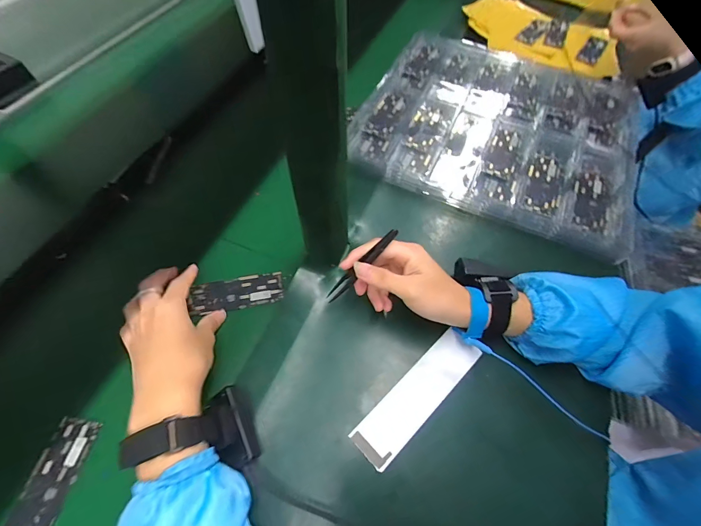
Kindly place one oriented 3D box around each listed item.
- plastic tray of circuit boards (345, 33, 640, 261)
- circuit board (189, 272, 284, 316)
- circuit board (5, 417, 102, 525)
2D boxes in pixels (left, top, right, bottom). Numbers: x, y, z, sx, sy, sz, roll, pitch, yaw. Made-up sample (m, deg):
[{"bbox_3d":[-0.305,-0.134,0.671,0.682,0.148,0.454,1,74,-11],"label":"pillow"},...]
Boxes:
[{"bbox_3d":[0.269,-0.255,0.615,0.442,0.024,0.459,21,61,8],"label":"plastic tray of circuit boards"},{"bbox_3d":[-0.143,0.039,0.440,0.113,0.004,0.044,-10,60,-8],"label":"circuit board"},{"bbox_3d":[-0.297,0.220,0.338,0.044,0.009,0.121,8,58,3],"label":"circuit board"}]

